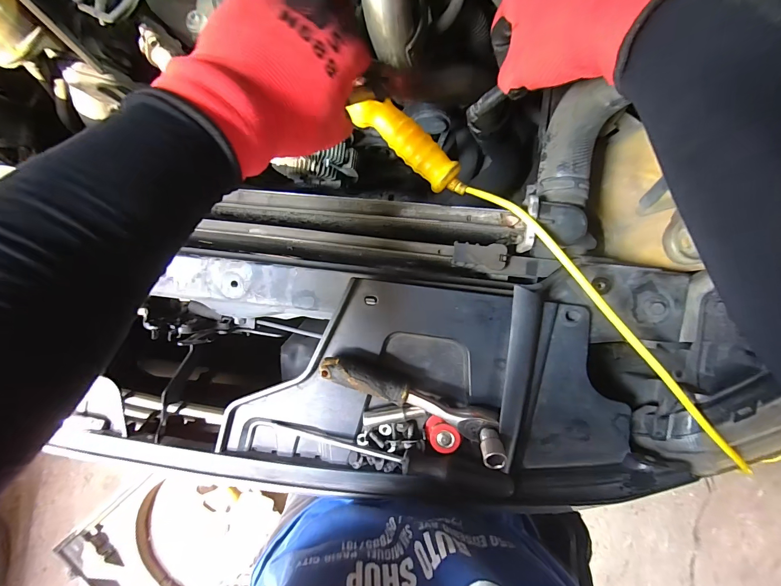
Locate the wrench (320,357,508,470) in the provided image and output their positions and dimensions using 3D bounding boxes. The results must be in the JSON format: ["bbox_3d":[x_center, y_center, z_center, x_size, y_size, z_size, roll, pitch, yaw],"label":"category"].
[{"bbox_3d":[0.021,0.099,0.332,0.178,0.049,0.031,24,92,6],"label":"wrench"}]

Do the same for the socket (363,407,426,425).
[{"bbox_3d":[0.003,0.122,0.355,0.062,0.012,0.014,-13,88,5],"label":"socket"}]

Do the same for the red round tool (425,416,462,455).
[{"bbox_3d":[0.051,0.138,0.345,0.032,0.025,0.027,-4,89,6],"label":"red round tool"}]

